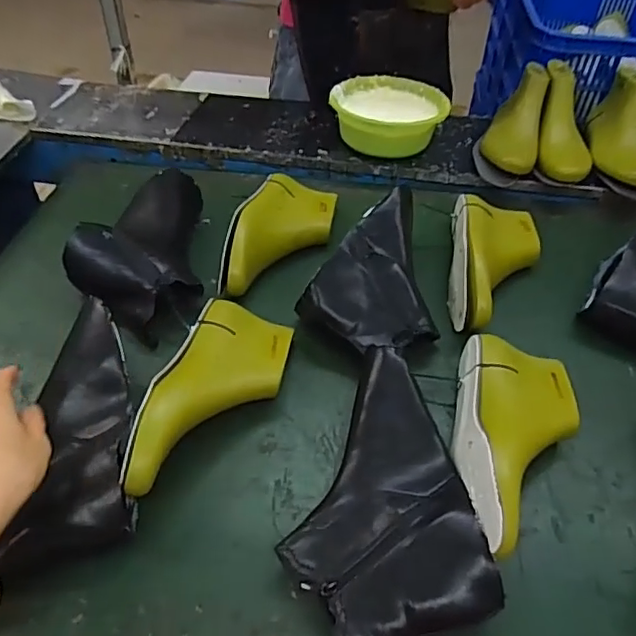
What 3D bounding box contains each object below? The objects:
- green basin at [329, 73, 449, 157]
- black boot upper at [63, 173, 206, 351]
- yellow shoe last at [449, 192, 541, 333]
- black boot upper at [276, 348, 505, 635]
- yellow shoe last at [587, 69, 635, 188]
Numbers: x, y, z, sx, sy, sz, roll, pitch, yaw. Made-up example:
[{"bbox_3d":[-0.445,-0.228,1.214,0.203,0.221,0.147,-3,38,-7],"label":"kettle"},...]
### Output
[{"bbox_3d":[0.119,-0.338,0.955,0.191,0.072,0.173,14,48,11],"label":"green basin"},{"bbox_3d":[-0.238,-0.095,0.741,0.160,0.079,0.305,-6,47,-7],"label":"black boot upper"},{"bbox_3d":[0.234,-0.083,0.731,0.121,0.074,0.242,9,47,7],"label":"yellow shoe last"},{"bbox_3d":[0.048,0.162,0.517,0.174,0.059,0.253,-14,49,-15],"label":"black boot upper"},{"bbox_3d":[0.496,-0.308,0.919,0.078,0.081,0.246,6,64,4],"label":"yellow shoe last"}]

